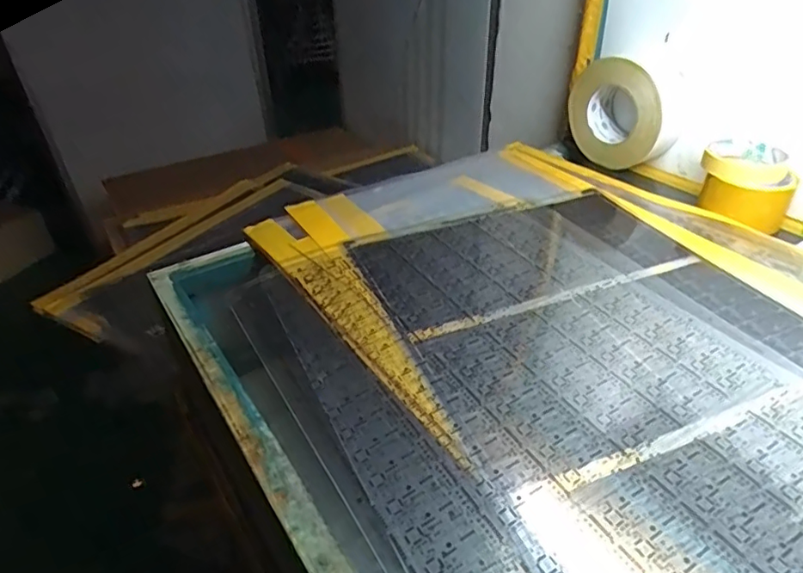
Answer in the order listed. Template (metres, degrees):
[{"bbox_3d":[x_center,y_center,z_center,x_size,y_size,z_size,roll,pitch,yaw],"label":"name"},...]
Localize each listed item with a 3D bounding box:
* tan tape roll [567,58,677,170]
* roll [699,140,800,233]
[{"bbox_3d":[0.290,-0.232,0.732,0.050,0.126,0.139,-25,41,-30],"label":"tan tape roll"},{"bbox_3d":[0.394,-0.120,0.627,0.096,0.062,0.087,21,41,29],"label":"roll"}]

